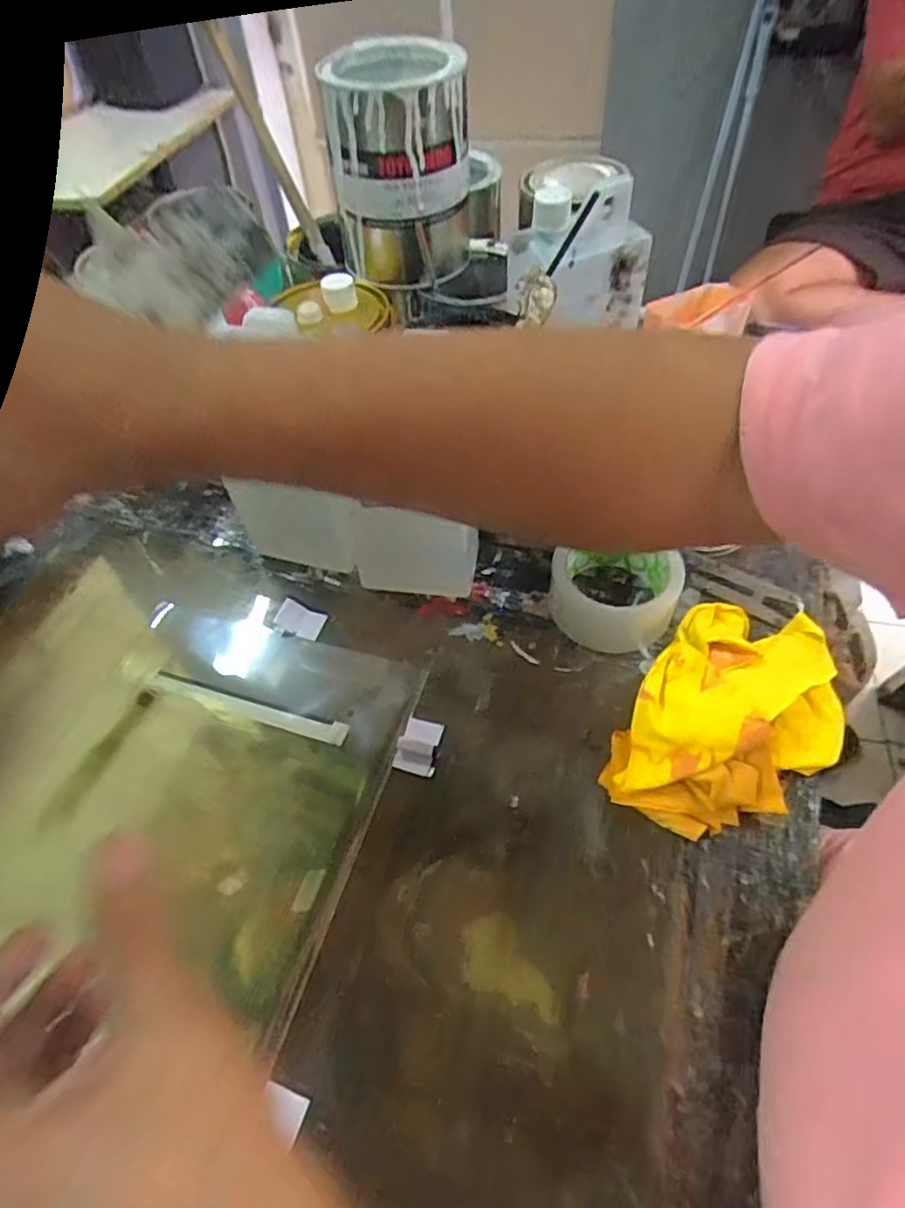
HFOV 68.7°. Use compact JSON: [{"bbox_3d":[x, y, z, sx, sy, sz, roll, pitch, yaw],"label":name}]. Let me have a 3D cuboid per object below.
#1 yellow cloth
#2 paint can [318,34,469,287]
[{"bbox_3d":[0.192,0.079,0.450,0.127,0.050,0.174,28,59,23],"label":"yellow cloth"},{"bbox_3d":[-0.041,-0.335,0.517,0.101,0.146,0.101,-10,52,-4],"label":"paint can"}]

